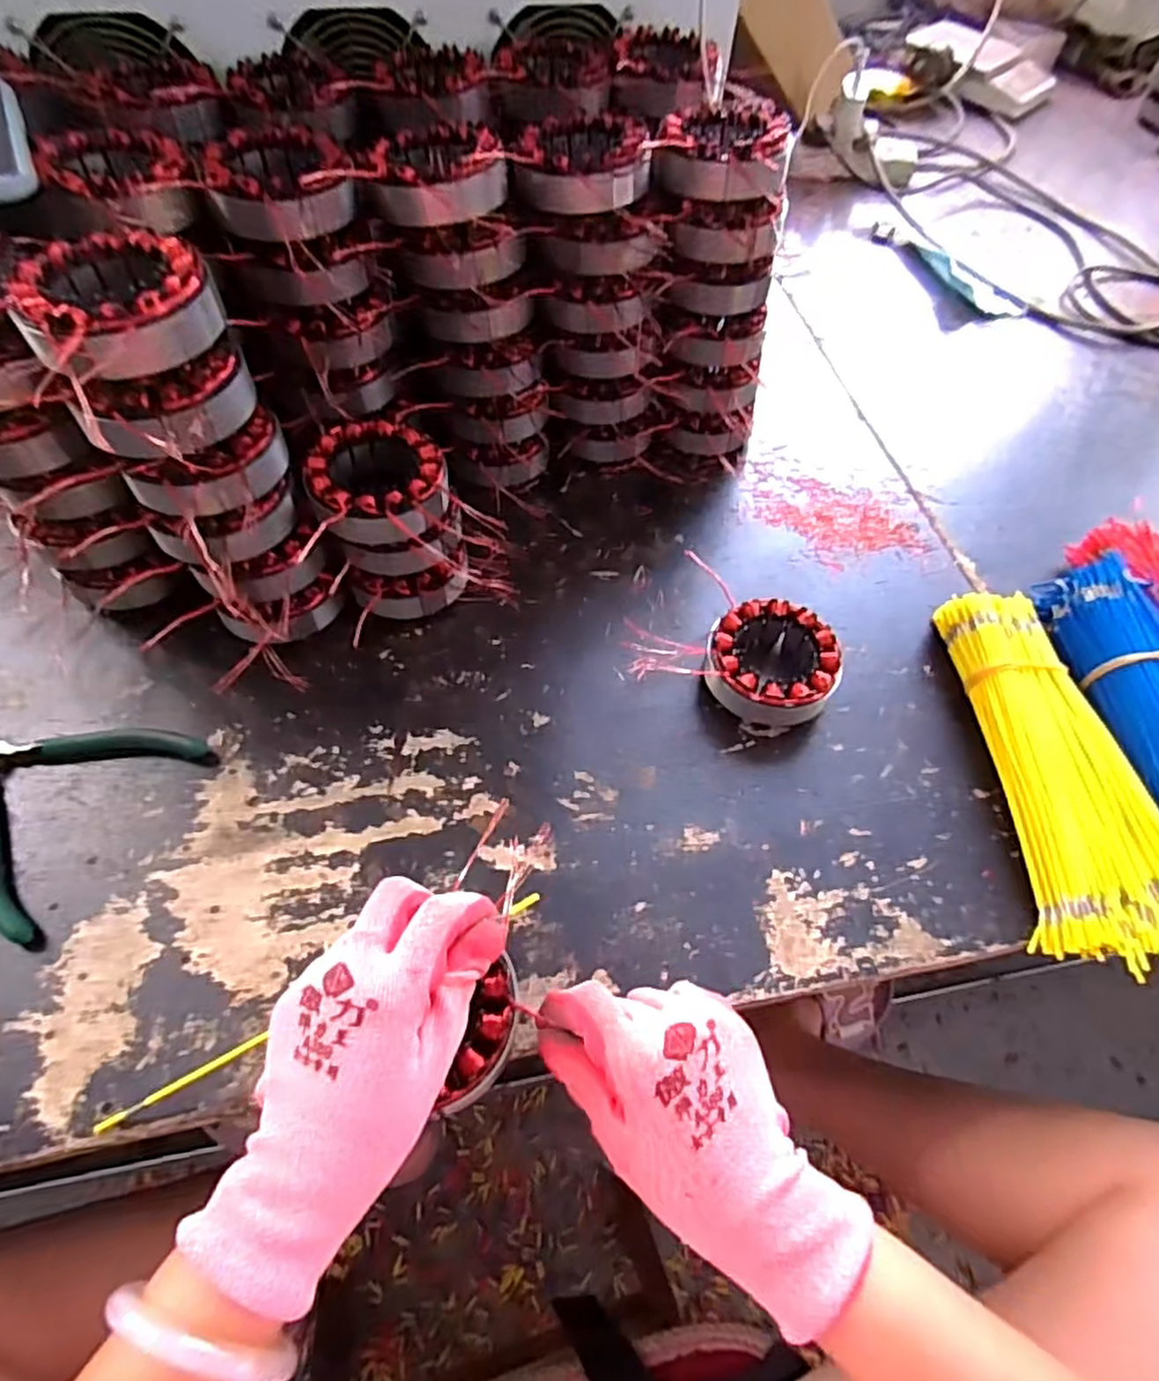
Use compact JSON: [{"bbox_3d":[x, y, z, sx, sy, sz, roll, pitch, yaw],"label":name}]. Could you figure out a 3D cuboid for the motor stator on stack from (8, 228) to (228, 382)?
[{"bbox_3d":[-0.223,-0.185,0.337,0.091,0.033,0.083,2,58,-3],"label":"motor stator on stack"}]

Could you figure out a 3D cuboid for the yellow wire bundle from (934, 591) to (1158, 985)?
[{"bbox_3d":[0.304,0.047,0.441,0.089,0.043,0.245,0,58,-3],"label":"yellow wire bundle"}]

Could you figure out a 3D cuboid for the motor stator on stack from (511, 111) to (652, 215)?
[{"bbox_3d":[0.004,-0.349,0.456,0.084,0.031,0.082,12,58,4],"label":"motor stator on stack"}]

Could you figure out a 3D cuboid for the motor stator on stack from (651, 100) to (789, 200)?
[{"bbox_3d":[0.097,-0.362,0.465,0.086,0.032,0.078,13,58,5],"label":"motor stator on stack"}]

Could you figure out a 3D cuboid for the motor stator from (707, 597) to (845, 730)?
[{"bbox_3d":[0.130,-0.020,0.478,0.086,0.040,0.083,2,58,-3],"label":"motor stator"}]

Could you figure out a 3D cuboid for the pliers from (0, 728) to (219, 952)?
[{"bbox_3d":[-0.317,0.057,0.414,0.133,0.013,0.135,27,61,13],"label":"pliers"}]

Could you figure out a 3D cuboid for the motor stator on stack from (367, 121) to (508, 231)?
[{"bbox_3d":[-0.087,-0.325,0.434,0.080,0.033,0.084,-2,58,-5],"label":"motor stator on stack"}]

